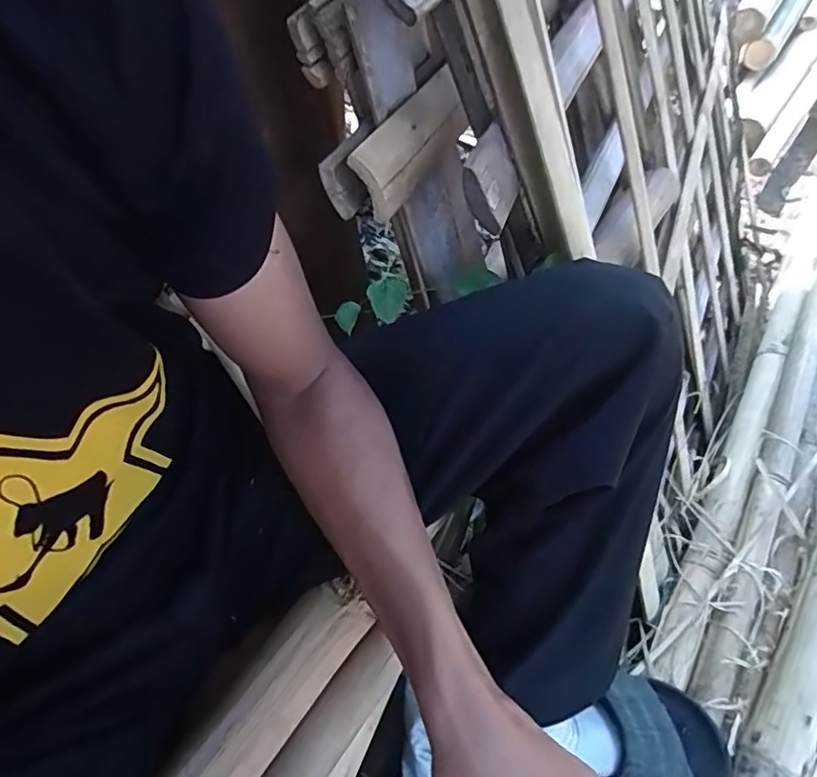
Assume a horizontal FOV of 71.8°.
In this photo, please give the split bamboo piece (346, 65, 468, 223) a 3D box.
[{"bbox_3d":[0.005,-0.178,0.402,0.034,0.039,0.132,24,62,11],"label":"split bamboo piece"}]

